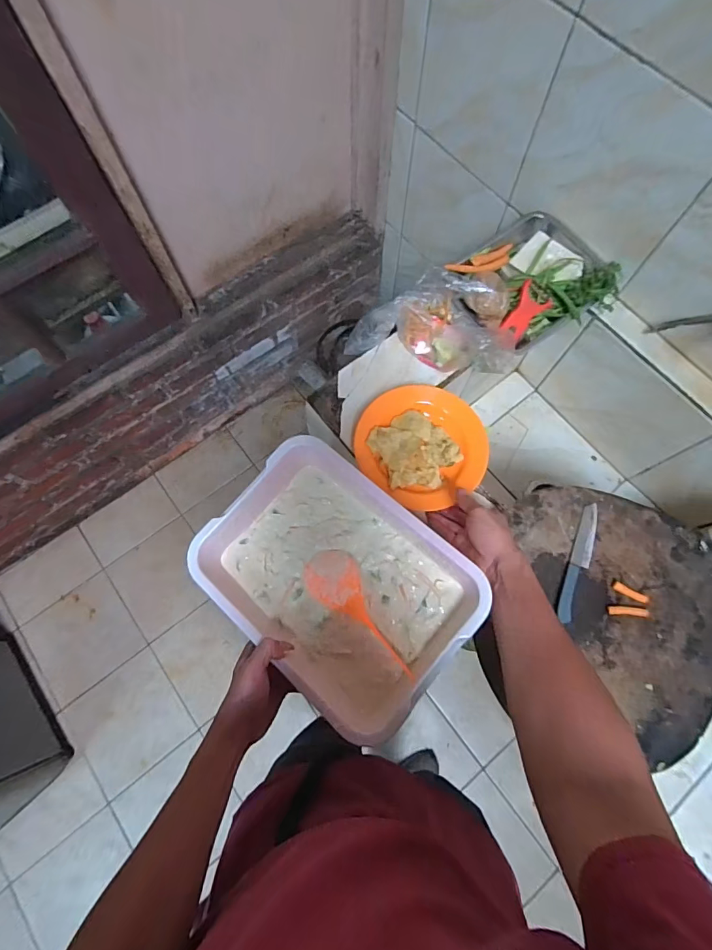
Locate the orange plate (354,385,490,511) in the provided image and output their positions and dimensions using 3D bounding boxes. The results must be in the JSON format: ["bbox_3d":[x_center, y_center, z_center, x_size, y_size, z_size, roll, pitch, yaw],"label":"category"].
[{"bbox_3d":[0.105,-0.051,0.710,0.208,0.036,0.187,43,76,12],"label":"orange plate"}]

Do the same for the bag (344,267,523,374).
[{"bbox_3d":[0.143,-0.272,0.751,0.282,0.109,0.139,13,72,3],"label":"bag"}]

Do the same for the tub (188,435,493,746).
[{"bbox_3d":[-0.027,0.128,0.553,0.320,0.087,0.238,40,76,11],"label":"tub"}]

